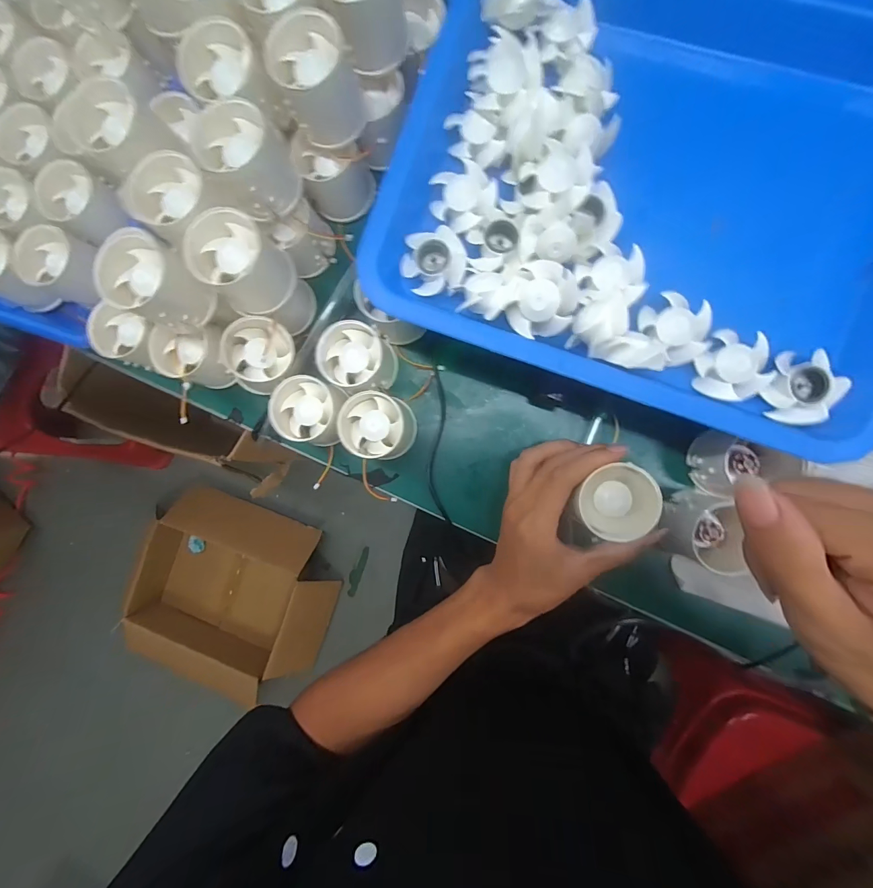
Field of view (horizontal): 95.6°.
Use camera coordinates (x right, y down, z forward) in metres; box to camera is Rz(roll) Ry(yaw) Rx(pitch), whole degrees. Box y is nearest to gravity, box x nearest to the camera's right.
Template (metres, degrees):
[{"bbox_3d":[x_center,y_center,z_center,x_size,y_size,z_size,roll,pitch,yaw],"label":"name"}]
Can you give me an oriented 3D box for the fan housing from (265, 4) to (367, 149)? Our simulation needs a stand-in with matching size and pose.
[{"bbox_3d":[-0.082,-0.256,0.280,0.051,0.058,0.047,0,89,6],"label":"fan housing"}]

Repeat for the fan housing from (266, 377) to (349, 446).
[{"bbox_3d":[-0.102,-0.026,0.329,0.053,0.050,0.051,17,90,6],"label":"fan housing"}]

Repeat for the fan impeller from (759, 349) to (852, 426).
[{"bbox_3d":[0.223,-0.036,0.245,0.040,0.015,0.042,0,89,6],"label":"fan impeller"}]

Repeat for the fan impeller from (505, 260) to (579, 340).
[{"bbox_3d":[0.065,-0.089,0.247,0.040,0.020,0.041,0,89,6],"label":"fan impeller"}]

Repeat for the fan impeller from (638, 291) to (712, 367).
[{"bbox_3d":[0.154,-0.075,0.251,0.038,0.010,0.044,-39,85,4],"label":"fan impeller"}]

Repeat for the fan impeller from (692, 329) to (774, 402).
[{"bbox_3d":[0.184,-0.049,0.249,0.040,0.014,0.043,-8,88,6],"label":"fan impeller"}]

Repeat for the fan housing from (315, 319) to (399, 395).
[{"bbox_3d":[-0.064,-0.068,0.327,0.051,0.050,0.052,0,89,6],"label":"fan housing"}]

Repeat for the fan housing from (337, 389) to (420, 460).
[{"bbox_3d":[-0.046,-0.014,0.326,0.051,0.049,0.052,0,89,6],"label":"fan housing"}]

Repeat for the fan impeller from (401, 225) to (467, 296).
[{"bbox_3d":[-0.002,-0.123,0.269,0.043,0.015,0.039,-13,87,6],"label":"fan impeller"}]

